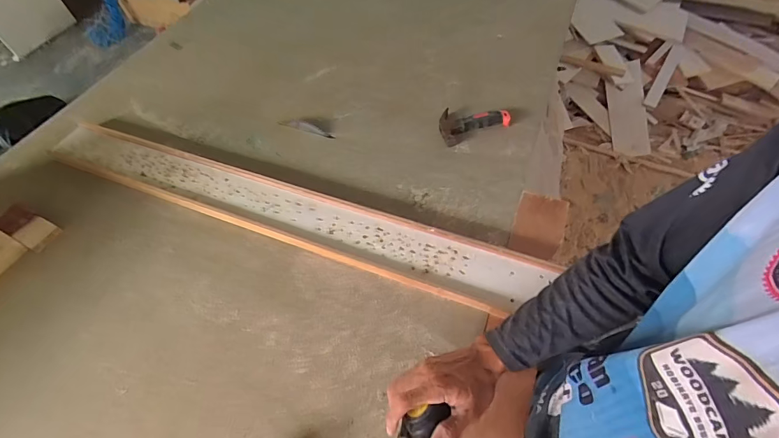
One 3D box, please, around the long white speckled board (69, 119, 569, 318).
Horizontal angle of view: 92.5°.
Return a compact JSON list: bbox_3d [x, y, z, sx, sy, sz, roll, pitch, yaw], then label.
[{"bbox_3d":[-0.246,-0.033,0.759,1.108,0.035,0.126,18,58,15],"label":"long white speckled board"}]

